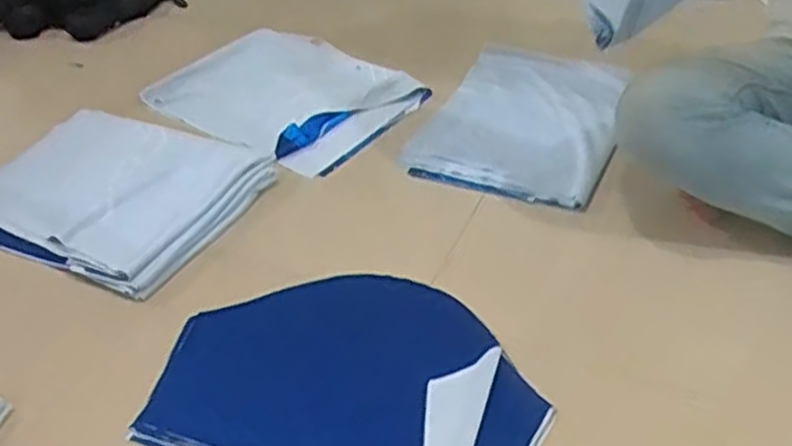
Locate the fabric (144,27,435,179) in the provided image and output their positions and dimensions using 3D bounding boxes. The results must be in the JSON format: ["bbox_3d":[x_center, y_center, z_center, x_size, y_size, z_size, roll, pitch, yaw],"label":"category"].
[{"bbox_3d":[-0.207,-0.231,1.335,0.335,0.033,0.481,-34,43,-32],"label":"fabric"}]

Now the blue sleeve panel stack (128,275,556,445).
[{"bbox_3d":[-0.048,0.160,0.818,0.393,0.023,0.276,12,42,18],"label":"blue sleeve panel stack"}]

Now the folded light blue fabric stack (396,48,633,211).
[{"bbox_3d":[0.211,-0.174,1.228,0.294,0.030,0.406,16,43,22],"label":"folded light blue fabric stack"}]

